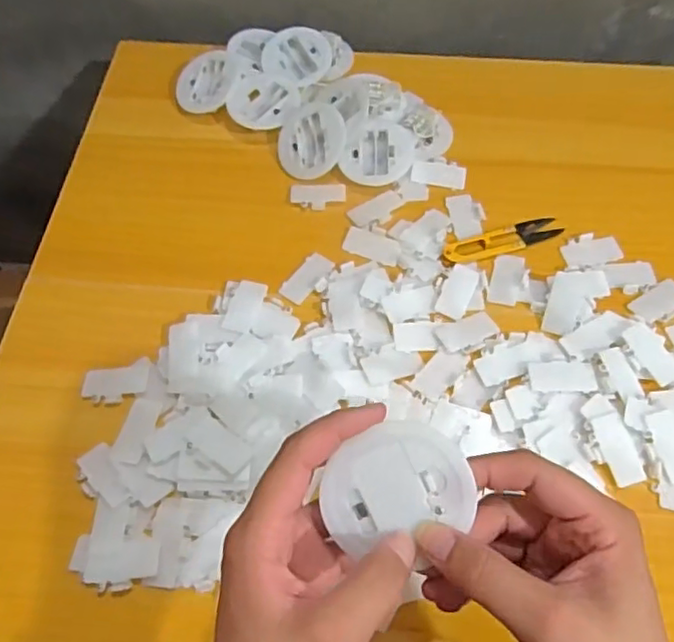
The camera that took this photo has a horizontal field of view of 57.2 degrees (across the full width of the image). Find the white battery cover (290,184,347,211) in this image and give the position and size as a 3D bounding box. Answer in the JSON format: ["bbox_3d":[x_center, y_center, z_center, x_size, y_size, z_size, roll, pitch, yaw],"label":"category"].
[{"bbox_3d":[-0.016,-0.108,0.540,0.048,0.004,0.029,2,61,2],"label":"white battery cover"}]

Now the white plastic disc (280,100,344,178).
[{"bbox_3d":[-0.022,-0.161,0.550,0.065,0.011,0.067,-1,87,26],"label":"white plastic disc"}]

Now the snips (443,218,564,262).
[{"bbox_3d":[0.137,-0.068,0.513,0.103,0.008,0.023,-19,62,-10],"label":"snips"}]

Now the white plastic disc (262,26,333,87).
[{"bbox_3d":[-0.038,-0.261,0.602,0.067,0.009,0.067,0,61,0],"label":"white plastic disc"}]

